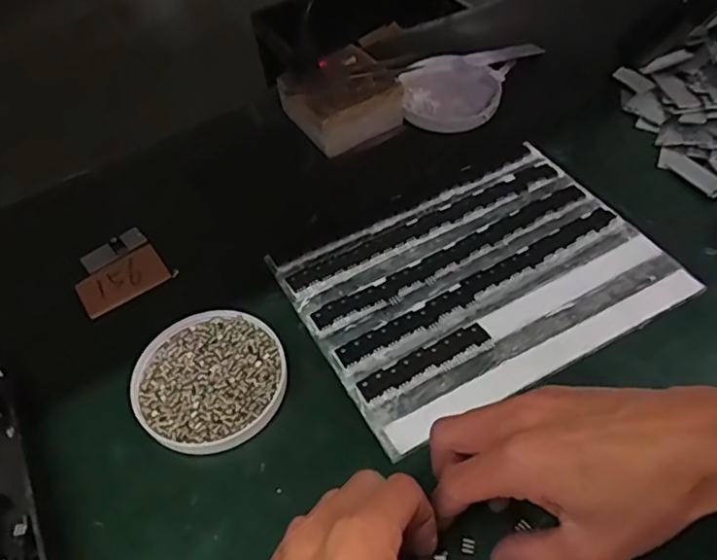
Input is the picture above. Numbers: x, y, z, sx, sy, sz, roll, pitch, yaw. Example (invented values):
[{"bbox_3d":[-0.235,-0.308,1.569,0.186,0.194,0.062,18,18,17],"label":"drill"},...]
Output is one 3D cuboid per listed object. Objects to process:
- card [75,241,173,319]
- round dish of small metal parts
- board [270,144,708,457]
[{"bbox_3d":[-0.184,-0.001,0.464,0.065,0.004,0.044,-31,56,-17],"label":"card"},{"bbox_3d":[-0.097,0.064,0.392,0.097,0.012,0.095,-3,52,4],"label":"round dish of small metal parts"},{"bbox_3d":[0.086,-0.001,0.423,0.240,0.012,0.173,-25,54,-14],"label":"board"}]

